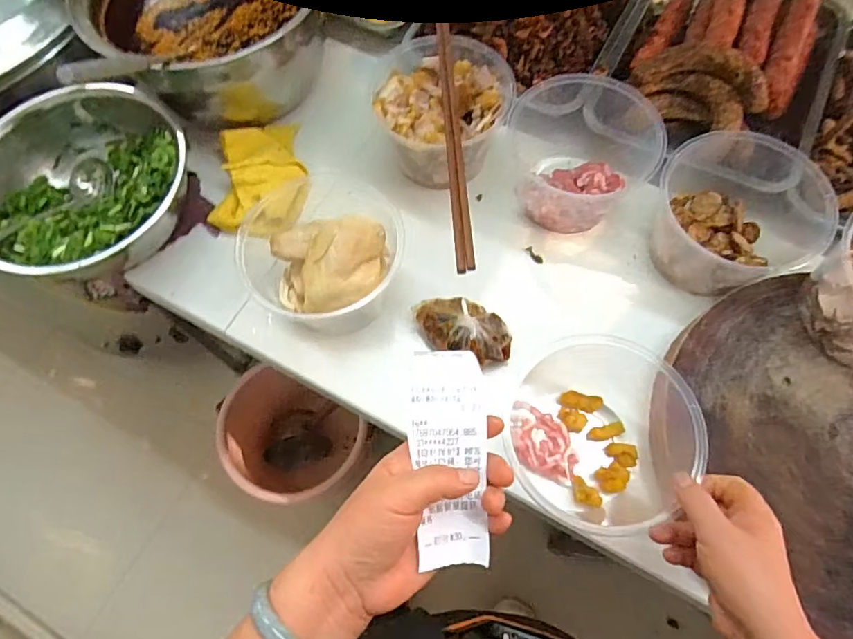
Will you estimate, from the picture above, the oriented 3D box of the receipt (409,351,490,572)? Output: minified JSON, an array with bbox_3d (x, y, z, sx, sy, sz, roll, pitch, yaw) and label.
[{"bbox_3d":[0.016,0.091,0.353,0.049,0.029,0.140,-3,78,-1],"label":"receipt"}]

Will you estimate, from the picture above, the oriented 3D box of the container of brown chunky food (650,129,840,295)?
[{"bbox_3d":[0.346,-0.124,0.580,0.165,0.100,0.196,39,73,14],"label":"container of brown chunky food"}]

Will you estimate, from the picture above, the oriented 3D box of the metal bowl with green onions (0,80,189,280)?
[{"bbox_3d":[-0.411,-0.151,0.628,0.238,0.090,0.244,0,68,0],"label":"metal bowl with green onions"}]

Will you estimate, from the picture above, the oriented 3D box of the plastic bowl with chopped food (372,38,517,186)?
[{"bbox_3d":[0.021,-0.252,0.638,0.152,0.099,0.165,0,68,0],"label":"plastic bowl with chopped food"}]

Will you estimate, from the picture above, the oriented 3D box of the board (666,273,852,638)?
[{"bbox_3d":[0.431,0.119,0.490,0.349,0.041,0.367,-9,68,-3],"label":"board"}]

